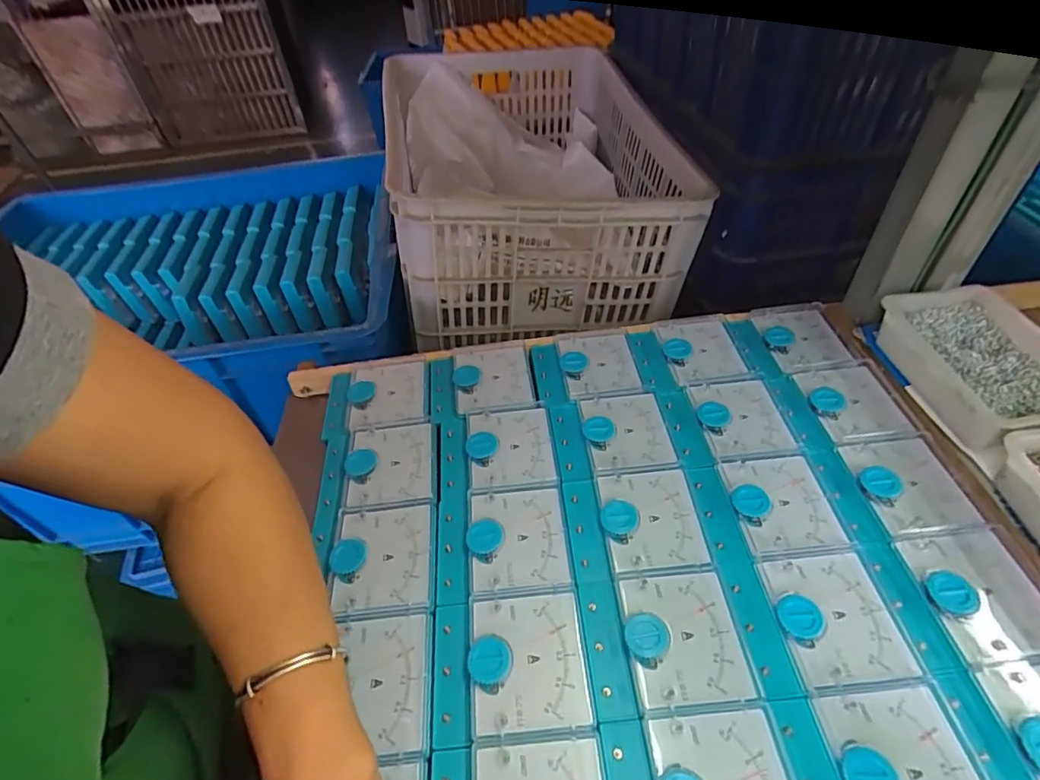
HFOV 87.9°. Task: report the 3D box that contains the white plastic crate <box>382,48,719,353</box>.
[{"bbox_3d":[0.007,-0.367,0.917,0.410,0.225,0.623,-9,46,-3],"label":"white plastic crate"}]

